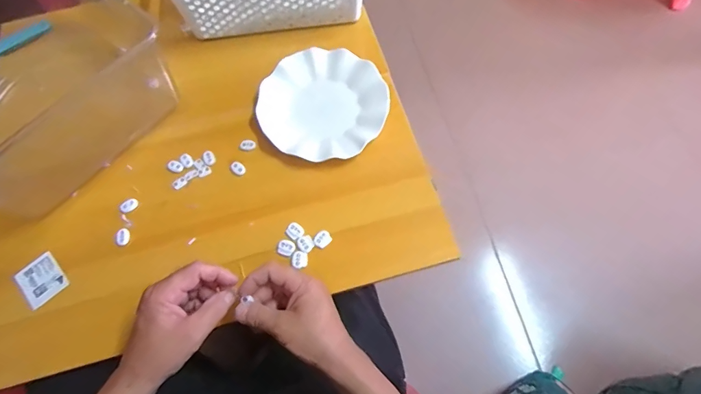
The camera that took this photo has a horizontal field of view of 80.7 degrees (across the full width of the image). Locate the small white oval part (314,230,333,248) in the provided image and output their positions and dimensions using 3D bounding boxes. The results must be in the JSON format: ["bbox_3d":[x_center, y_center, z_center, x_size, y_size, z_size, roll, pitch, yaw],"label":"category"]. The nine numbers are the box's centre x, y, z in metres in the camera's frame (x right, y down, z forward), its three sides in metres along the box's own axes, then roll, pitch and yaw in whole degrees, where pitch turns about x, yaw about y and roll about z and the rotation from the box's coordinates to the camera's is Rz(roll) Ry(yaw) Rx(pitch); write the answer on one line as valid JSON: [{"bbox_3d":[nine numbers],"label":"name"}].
[{"bbox_3d":[-0.035,0.055,0.528,0.022,0.008,0.019,-42,72,-14],"label":"small white oval part"}]

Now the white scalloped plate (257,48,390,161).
[{"bbox_3d":[-0.039,-0.130,0.589,0.174,0.025,0.174,-1,67,2],"label":"white scalloped plate"}]

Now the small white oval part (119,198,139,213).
[{"bbox_3d":[-0.295,0.012,0.551,0.014,0.008,0.023,34,72,15],"label":"small white oval part"}]

